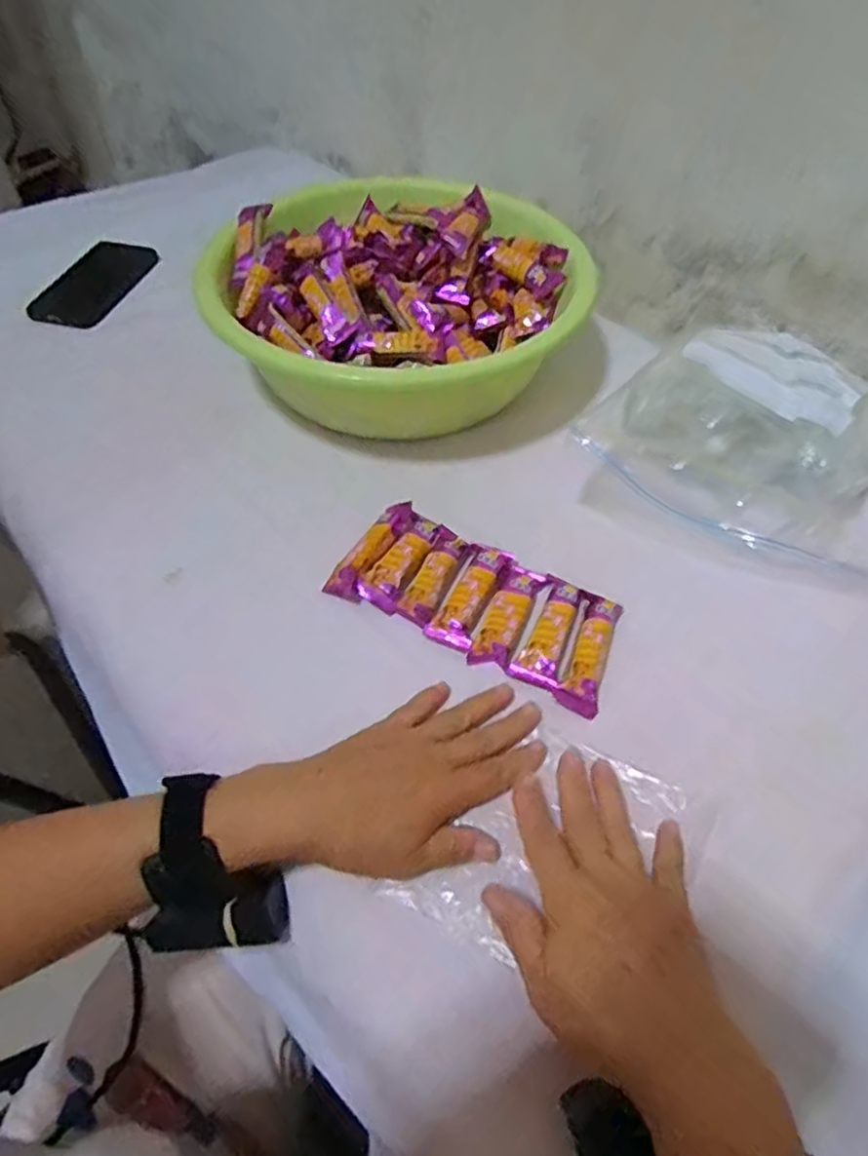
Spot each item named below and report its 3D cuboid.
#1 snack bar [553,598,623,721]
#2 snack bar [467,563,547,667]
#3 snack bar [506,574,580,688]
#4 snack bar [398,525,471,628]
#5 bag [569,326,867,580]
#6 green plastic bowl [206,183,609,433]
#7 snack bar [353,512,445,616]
[{"bbox_3d":[0.107,0.049,0.443,0.027,0.021,0.085,19,54,15],"label":"snack bar"},{"bbox_3d":[0.052,0.023,0.464,0.026,0.018,0.088,21,55,16],"label":"snack bar"},{"bbox_3d":[0.081,0.033,0.456,0.031,0.014,0.091,19,54,15],"label":"snack bar"},{"bbox_3d":[0.001,-0.003,0.478,0.028,0.010,0.083,19,54,15],"label":"snack bar"},{"bbox_3d":[0.248,-0.119,0.523,0.229,0.093,0.154,27,57,20],"label":"bag"},{"bbox_3d":[-0.040,-0.261,0.606,0.306,0.092,0.322,-21,55,-15],"label":"green plastic bowl"},{"bbox_3d":[-0.023,-0.012,0.487,0.032,0.014,0.081,24,56,18],"label":"snack bar"}]

